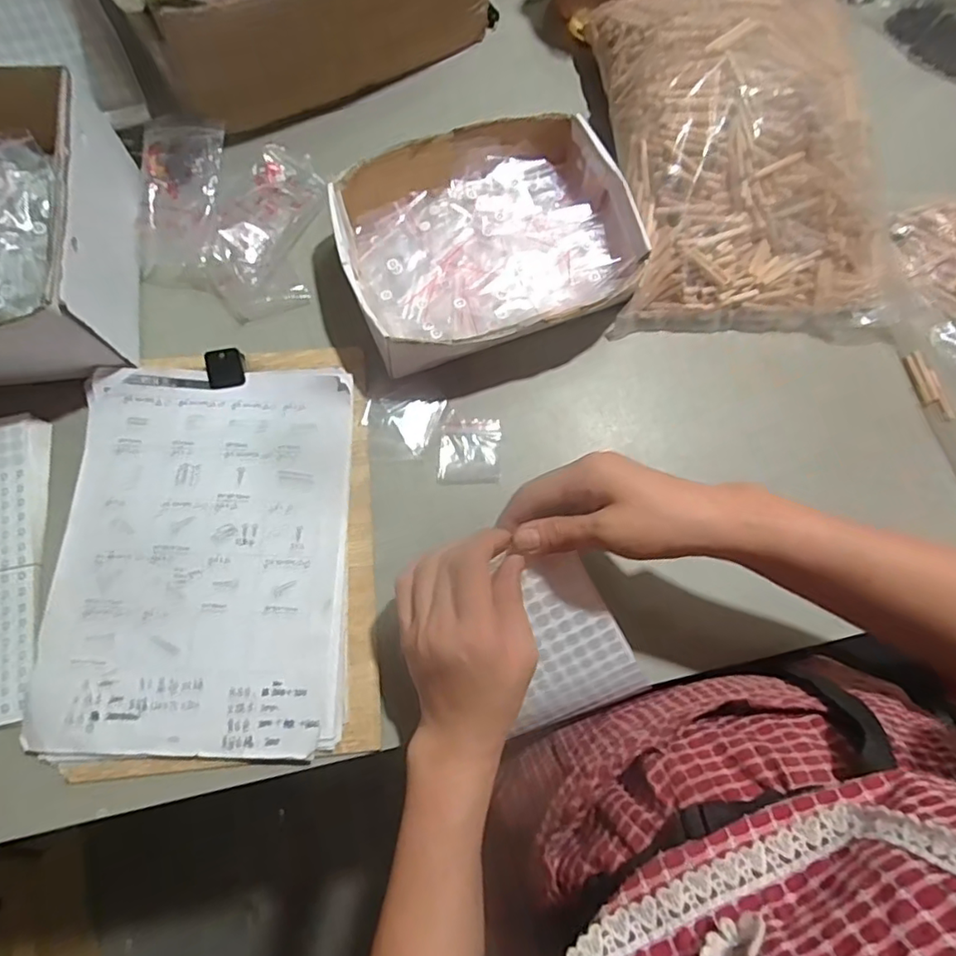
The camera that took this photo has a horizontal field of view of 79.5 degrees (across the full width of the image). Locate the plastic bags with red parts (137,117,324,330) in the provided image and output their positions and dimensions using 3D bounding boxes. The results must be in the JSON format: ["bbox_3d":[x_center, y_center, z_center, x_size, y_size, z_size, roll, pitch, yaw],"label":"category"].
[{"bbox_3d":[-0.226,-0.235,0.508,0.153,0.030,0.178,4,75,-1],"label":"plastic bags with red parts"}]

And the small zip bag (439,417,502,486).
[{"bbox_3d":[-0.007,-0.023,0.483,0.050,0.005,0.055,3,75,-1],"label":"small zip bag"}]

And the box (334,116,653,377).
[{"bbox_3d":[0.008,-0.204,0.499,0.242,0.059,0.204,-19,77,-7],"label":"box"}]

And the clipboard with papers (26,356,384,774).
[{"bbox_3d":[-0.199,0.050,0.443,0.232,0.021,0.311,-4,76,-3],"label":"clipboard with papers"}]

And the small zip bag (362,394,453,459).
[{"bbox_3d":[-0.059,-0.044,0.482,0.069,0.006,0.055,-1,76,-2],"label":"small zip bag"}]

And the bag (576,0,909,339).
[{"bbox_3d":[0.251,-0.304,0.527,0.257,0.096,0.326,0,76,-2],"label":"bag"}]

